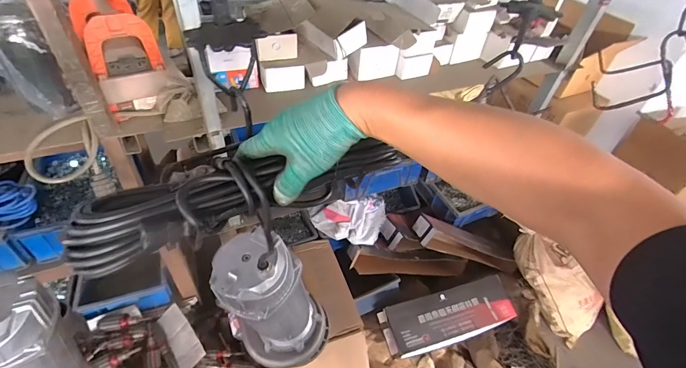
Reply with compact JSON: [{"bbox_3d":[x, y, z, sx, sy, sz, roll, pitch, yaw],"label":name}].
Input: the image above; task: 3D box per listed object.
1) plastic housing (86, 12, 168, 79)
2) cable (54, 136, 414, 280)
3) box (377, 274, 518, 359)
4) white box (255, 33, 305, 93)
[{"bbox_3d":[-0.520,-0.331,0.828,0.138,0.121,0.052,-18,48,-23],"label":"plastic housing"},{"bbox_3d":[-0.090,0.006,0.367,0.332,0.066,0.089,-16,47,-21],"label":"cable"},{"bbox_3d":[0.439,0.532,1.420,0.575,0.086,0.199,-10,67,-17],"label":"box"},{"bbox_3d":[-0.187,-0.362,1.054,0.124,0.141,0.078,-18,48,-24],"label":"white box"}]

